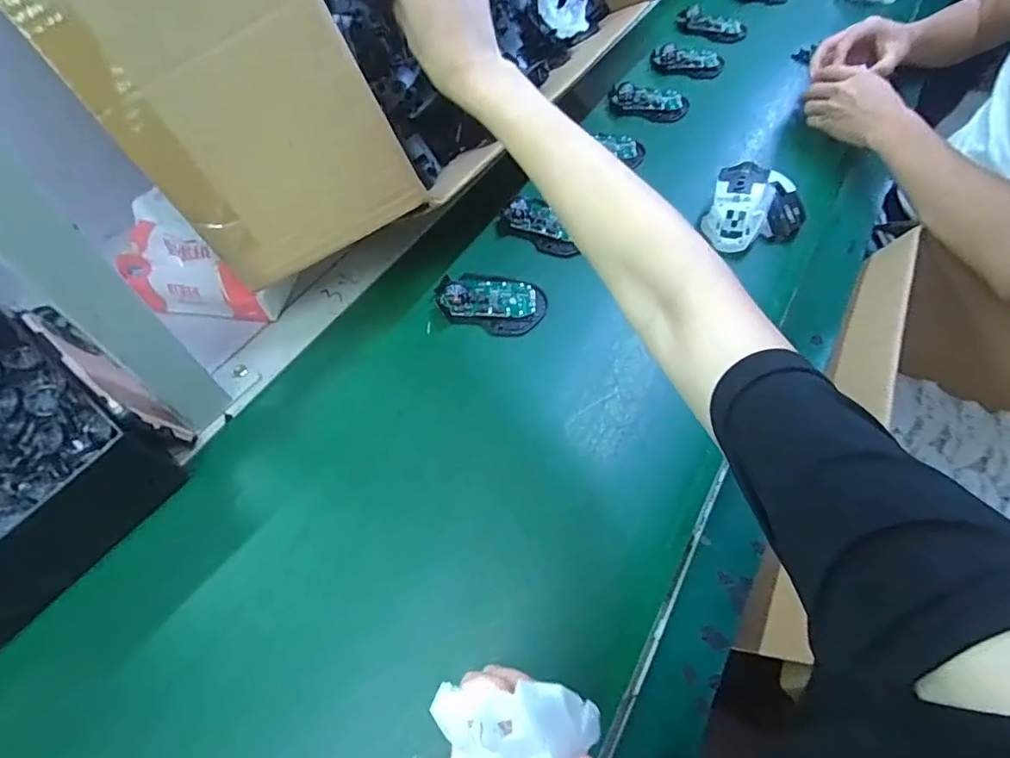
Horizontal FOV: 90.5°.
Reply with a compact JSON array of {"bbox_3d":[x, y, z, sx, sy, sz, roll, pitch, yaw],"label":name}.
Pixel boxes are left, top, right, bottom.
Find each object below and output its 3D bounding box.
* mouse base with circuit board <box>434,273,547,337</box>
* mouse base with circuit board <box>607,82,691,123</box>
[{"bbox_3d":[-0.015,-0.084,0.543,0.113,0.026,0.069,11,61,4],"label":"mouse base with circuit board"},{"bbox_3d":[0.211,-0.413,0.729,0.114,0.025,0.069,17,62,8],"label":"mouse base with circuit board"}]

